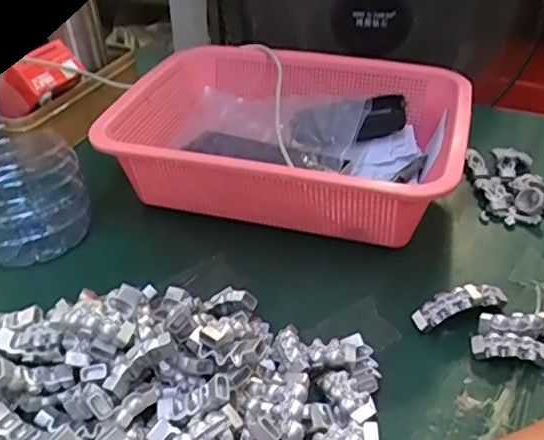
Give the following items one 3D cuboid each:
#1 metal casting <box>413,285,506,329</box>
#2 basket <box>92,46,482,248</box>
[{"bbox_3d":[0.136,0.059,0.419,0.071,0.025,0.017,-14,39,-14],"label":"metal casting"},{"bbox_3d":[0.019,-0.070,0.544,0.289,0.088,0.213,9,39,14],"label":"basket"}]

